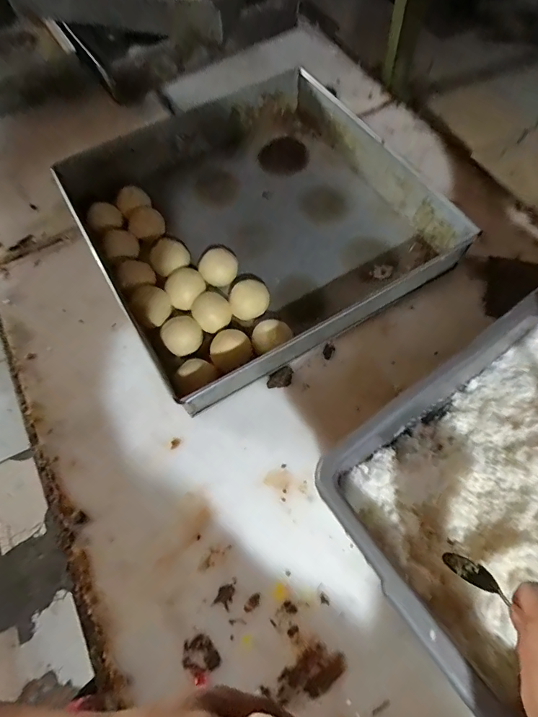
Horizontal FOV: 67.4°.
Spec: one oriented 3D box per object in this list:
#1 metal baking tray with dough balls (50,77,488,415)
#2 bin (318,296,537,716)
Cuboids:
[{"bbox_3d":[-0.019,-0.196,0.568,0.415,0.097,0.423,-28,64,-12],"label":"metal baking tray with dough balls"},{"bbox_3d":[0.277,0.126,0.367,0.390,0.128,0.307,-32,68,-12],"label":"bin"}]

